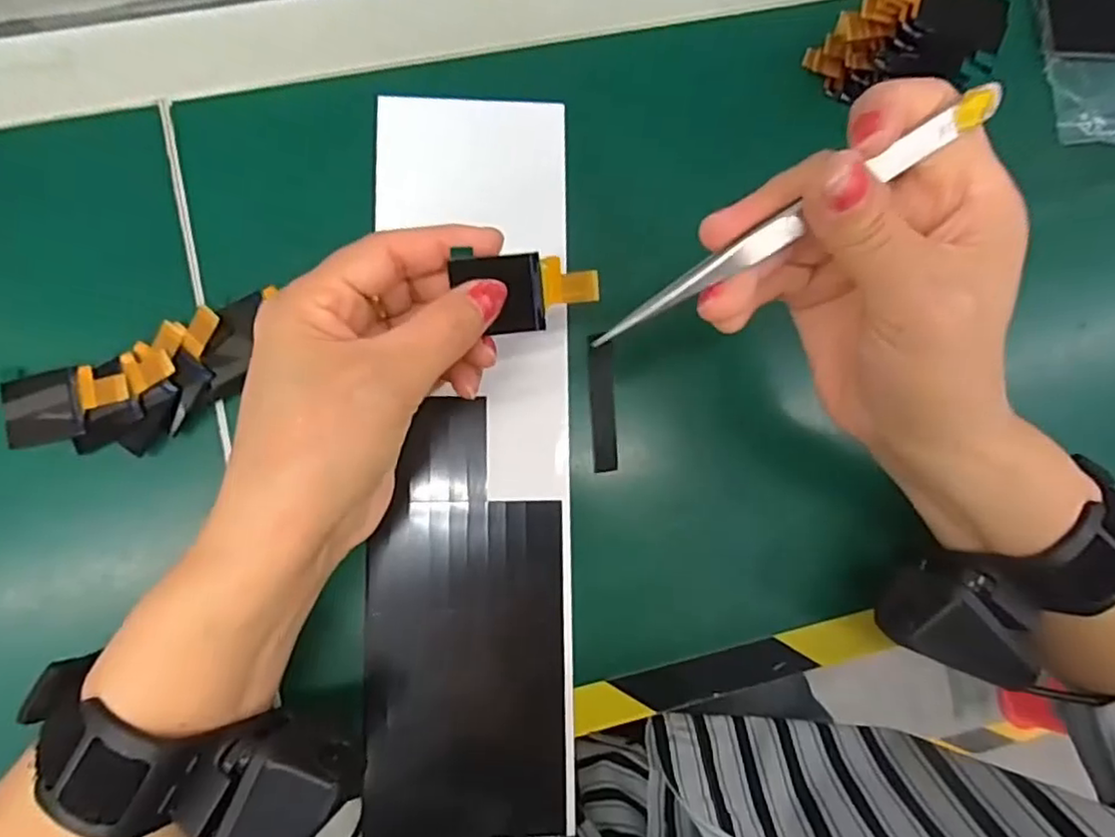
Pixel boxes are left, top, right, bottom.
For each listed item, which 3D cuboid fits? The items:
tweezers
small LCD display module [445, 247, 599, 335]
[{"bbox_3d":[0.067,-0.056,0.188,0.128,0.006,0.009,-31,89,4],"label":"tweezers"},{"bbox_3d":[-0.010,-0.045,0.233,0.049,0.004,0.027,-5,104,-8],"label":"small LCD display module"}]

